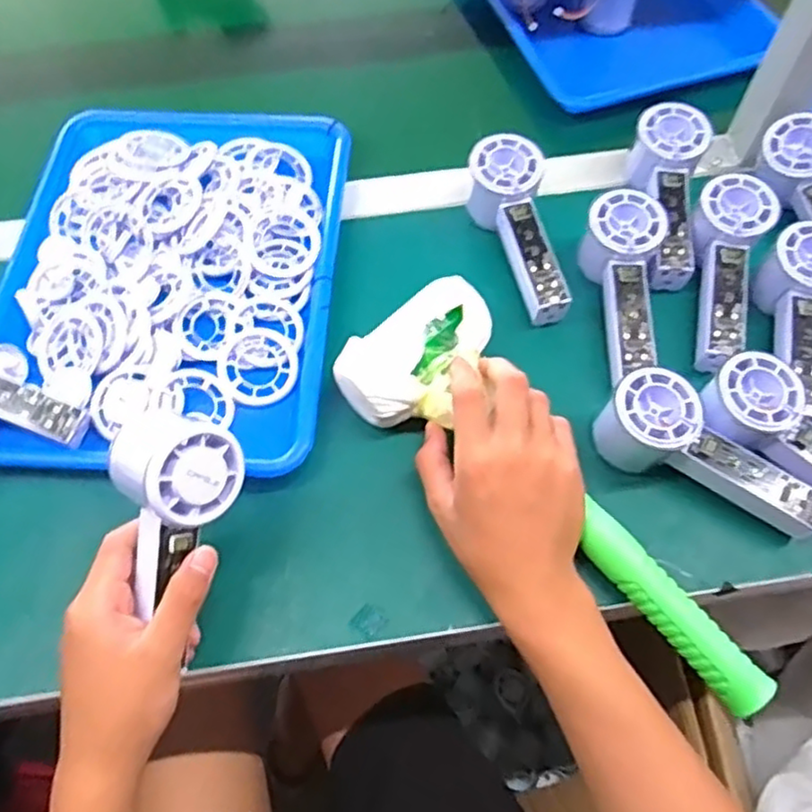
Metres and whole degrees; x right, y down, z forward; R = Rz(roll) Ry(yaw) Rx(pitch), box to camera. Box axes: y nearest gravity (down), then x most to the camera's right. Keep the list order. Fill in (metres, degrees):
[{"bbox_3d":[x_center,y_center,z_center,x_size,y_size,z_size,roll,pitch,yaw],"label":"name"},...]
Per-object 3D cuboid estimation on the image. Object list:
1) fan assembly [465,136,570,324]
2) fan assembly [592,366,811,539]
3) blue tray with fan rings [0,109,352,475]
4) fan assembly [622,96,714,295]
[{"bbox_3d":[0.092,-0.138,0.567,0.051,0.053,0.157,-13,75,-7],"label":"fan assembly"},{"bbox_3d":[0.200,0.035,0.459,0.148,0.052,0.053,32,67,16],"label":"fan assembly"},{"bbox_3d":[-0.182,-0.115,0.560,0.250,0.037,0.346,3,62,2],"label":"blue tray with fan rings"},{"bbox_3d":[0.215,-0.169,0.580,0.055,0.048,0.158,5,74,3],"label":"fan assembly"}]

